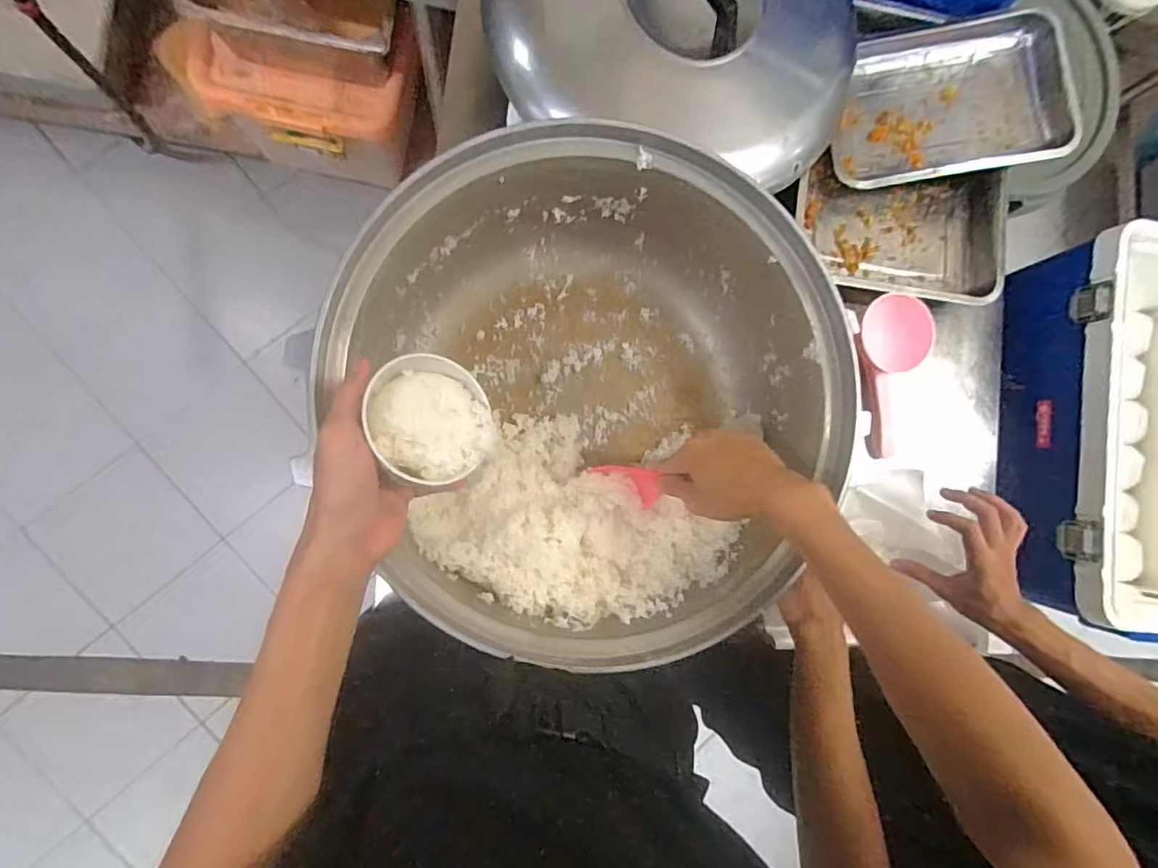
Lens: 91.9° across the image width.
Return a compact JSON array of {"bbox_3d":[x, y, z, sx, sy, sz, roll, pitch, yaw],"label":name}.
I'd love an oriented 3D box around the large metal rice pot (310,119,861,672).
[{"bbox_3d":[0.004,-0.037,0.579,0.448,0.187,0.446,1,86,-8],"label":"large metal rice pot"}]

